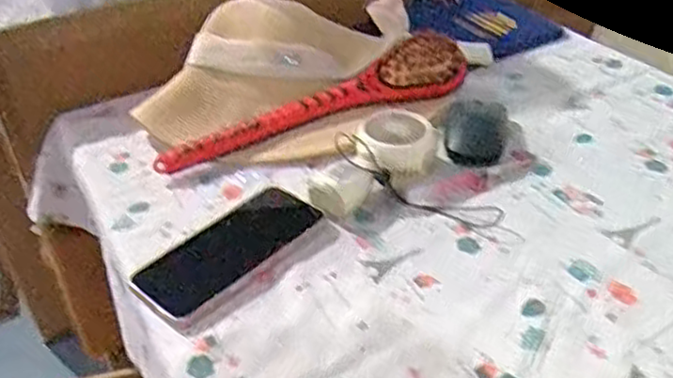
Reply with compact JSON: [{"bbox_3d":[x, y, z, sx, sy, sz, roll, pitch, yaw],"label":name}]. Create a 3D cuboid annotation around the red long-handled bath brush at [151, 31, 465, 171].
[{"bbox_3d":[-0.015,-0.083,0.686,0.331,0.058,0.057,-21,39,-23],"label":"red long-handled bath brush"}]

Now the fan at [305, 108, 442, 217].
[{"bbox_3d":[0.033,-0.019,0.603,0.061,0.046,0.120,21,42,30],"label":"fan"}]

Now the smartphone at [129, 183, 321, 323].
[{"bbox_3d":[-0.087,0.046,0.553,0.071,0.014,0.144,31,55,28],"label":"smartphone"}]

